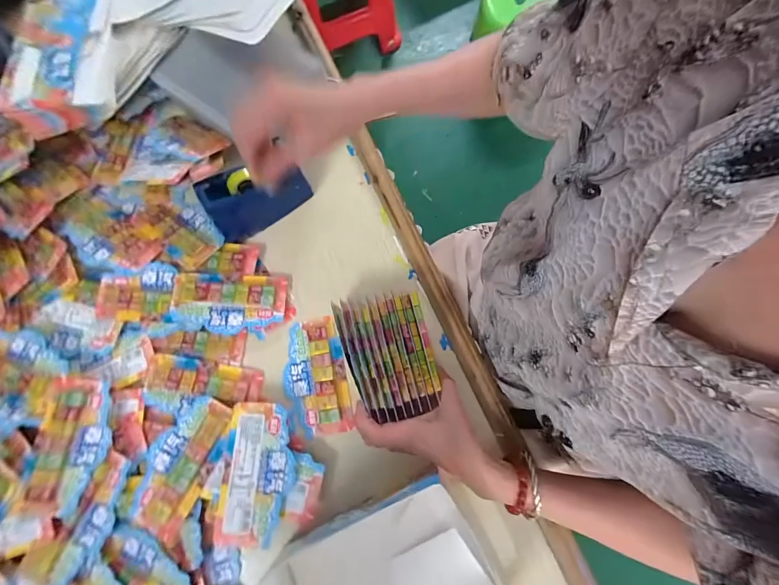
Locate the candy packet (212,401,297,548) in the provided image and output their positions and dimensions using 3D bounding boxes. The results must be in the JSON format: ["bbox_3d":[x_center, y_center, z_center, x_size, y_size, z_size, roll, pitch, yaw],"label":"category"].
[{"bbox_3d":[-0.147,0.201,0.384,0.076,0.014,0.143,2,74,0],"label":"candy packet"}]

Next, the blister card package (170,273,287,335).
[{"bbox_3d":[-0.212,0.013,0.443,0.142,0.012,0.077,0,74,-1],"label":"blister card package"}]

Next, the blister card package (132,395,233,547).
[{"bbox_3d":[-0.246,0.196,0.395,0.073,0.022,0.147,19,75,4],"label":"blister card package"}]

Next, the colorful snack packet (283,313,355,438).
[{"bbox_3d":[-0.095,0.105,0.434,0.077,0.014,0.143,-10,75,-4],"label":"colorful snack packet"}]

